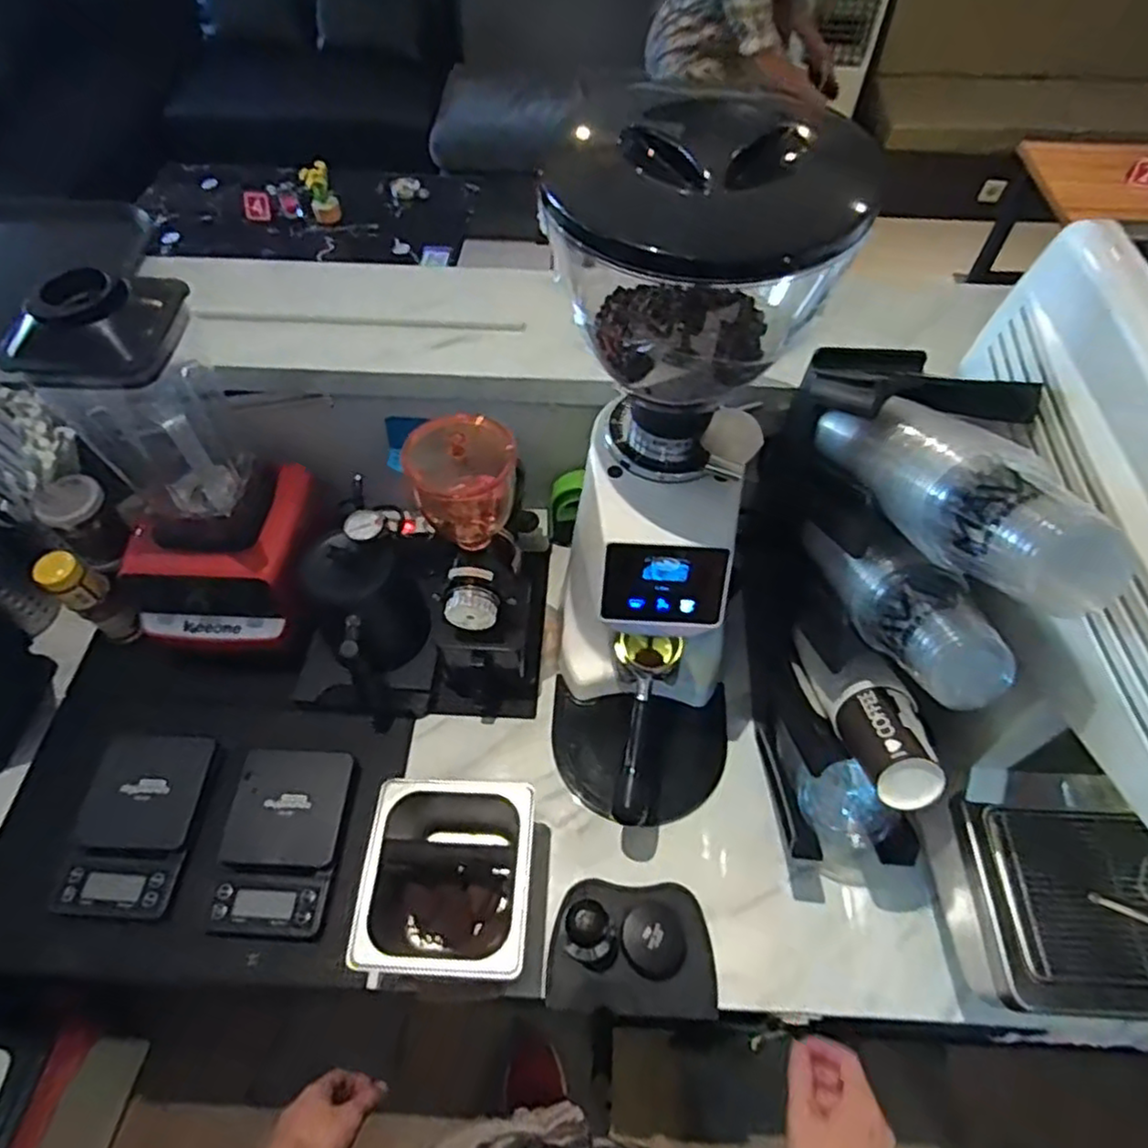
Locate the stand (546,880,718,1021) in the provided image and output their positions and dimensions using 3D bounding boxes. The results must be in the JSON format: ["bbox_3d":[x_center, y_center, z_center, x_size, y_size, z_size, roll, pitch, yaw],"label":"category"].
[{"bbox_3d":[0.061,0.377,0.705,0.173,0.080,0.123,3,56,2],"label":"stand"}]

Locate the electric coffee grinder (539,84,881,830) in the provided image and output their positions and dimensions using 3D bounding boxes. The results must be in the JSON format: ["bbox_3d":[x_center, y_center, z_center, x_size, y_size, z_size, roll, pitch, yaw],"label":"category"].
[{"bbox_3d":[0.083,-0.033,0.657,0.214,0.607,0.295,1,56,1],"label":"electric coffee grinder"}]

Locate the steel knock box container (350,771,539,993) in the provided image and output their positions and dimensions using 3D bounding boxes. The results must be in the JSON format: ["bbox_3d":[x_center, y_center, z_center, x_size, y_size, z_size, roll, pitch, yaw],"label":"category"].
[{"bbox_3d":[-0.126,0.320,0.712,0.160,0.100,0.185,4,57,2],"label":"steel knock box container"}]

